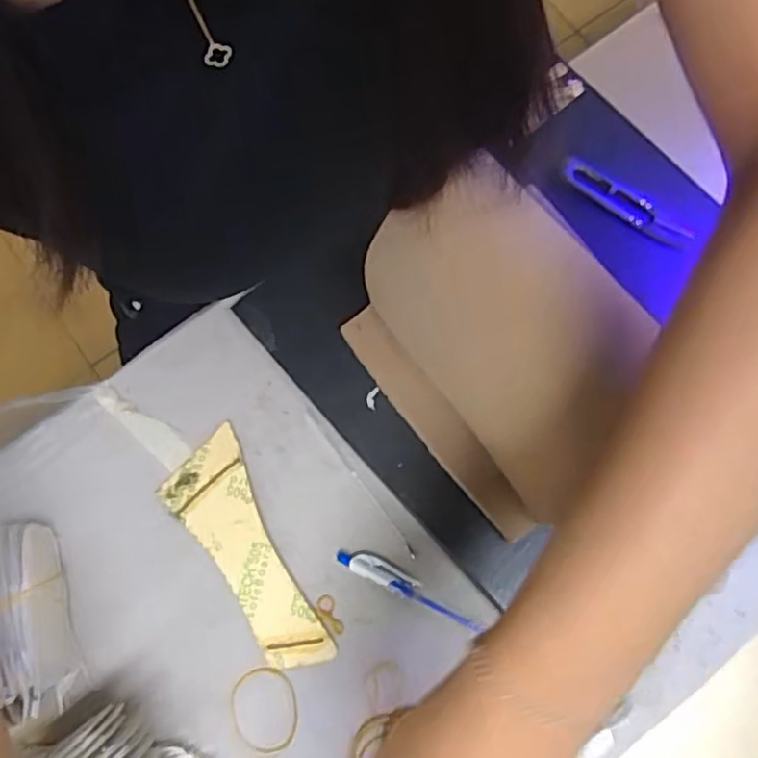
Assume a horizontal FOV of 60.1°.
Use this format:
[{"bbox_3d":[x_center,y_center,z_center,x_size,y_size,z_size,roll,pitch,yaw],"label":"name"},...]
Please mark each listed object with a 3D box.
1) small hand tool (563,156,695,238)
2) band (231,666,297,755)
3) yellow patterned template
[{"bbox_3d":[0.171,-0.123,0.456,0.098,0.010,0.017,33,77,8],"label":"small hand tool"},{"bbox_3d":[-0.071,0.205,0.405,0.040,0.004,0.049,-9,75,-3],"label":"band"},{"bbox_3d":[-0.087,0.113,0.422,0.057,0.005,0.157,-30,77,-8],"label":"yellow patterned template"}]

